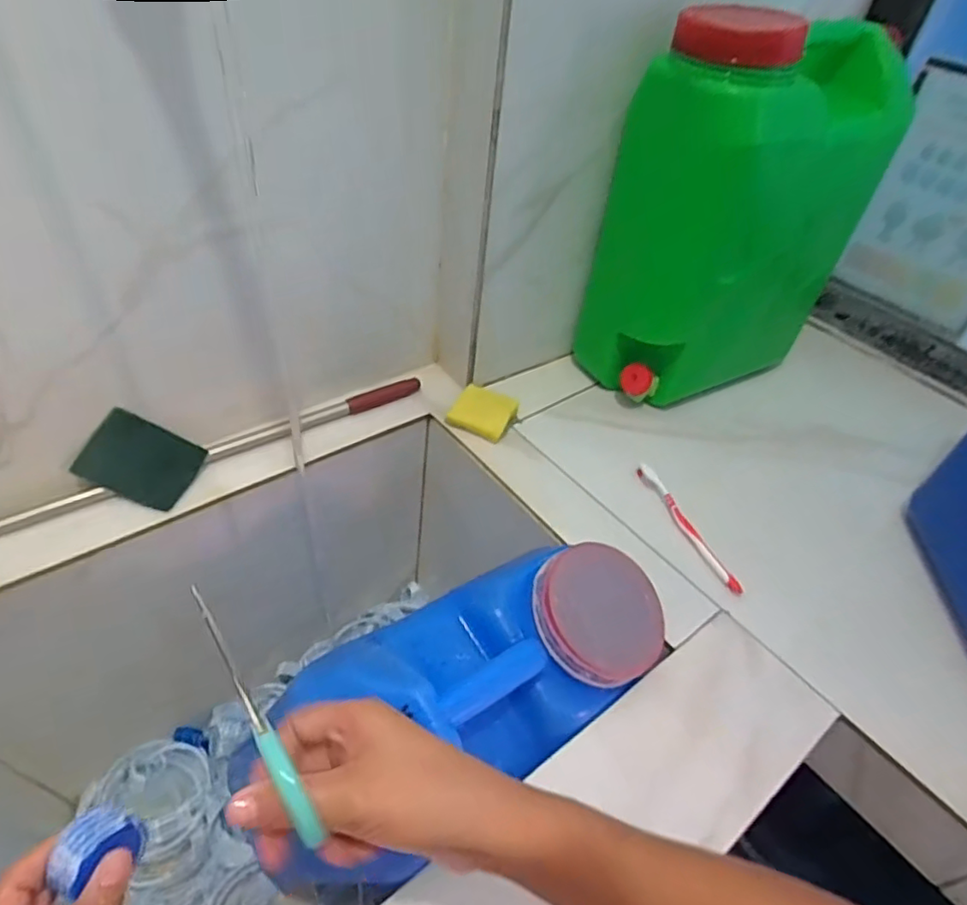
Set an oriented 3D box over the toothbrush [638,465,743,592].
[{"bbox_3d":[0.224,0.079,0.678,0.016,0.016,0.179,-13,48,-21],"label":"toothbrush"}]

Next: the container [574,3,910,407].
[{"bbox_3d":[0.311,-0.278,0.755,0.301,0.400,0.173,-19,50,-25],"label":"container"}]

